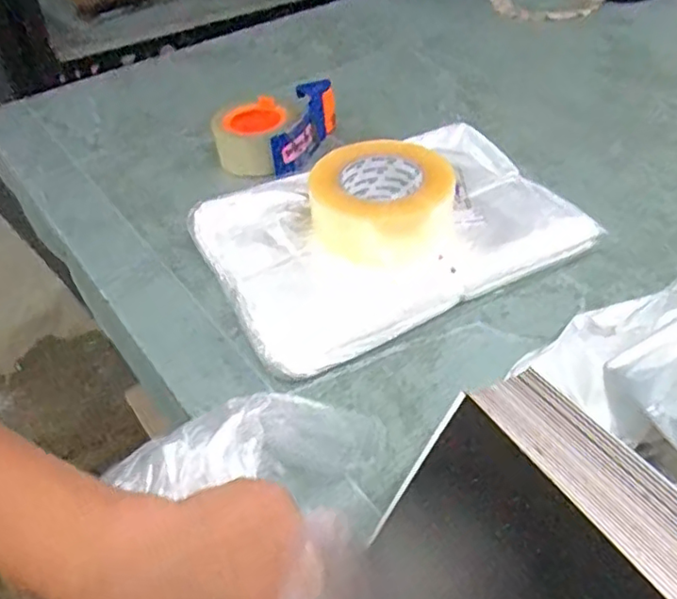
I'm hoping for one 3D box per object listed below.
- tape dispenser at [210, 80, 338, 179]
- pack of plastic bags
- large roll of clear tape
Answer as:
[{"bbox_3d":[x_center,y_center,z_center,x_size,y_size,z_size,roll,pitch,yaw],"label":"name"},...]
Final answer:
[{"bbox_3d":[-0.082,-0.209,0.753,0.123,0.059,0.141,12,44,15],"label":"tape dispenser"},{"bbox_3d":[0.048,-0.064,0.603,0.336,0.047,0.223,-20,46,-19],"label":"pack of plastic bags"},{"bbox_3d":[0.038,-0.093,0.581,0.120,0.064,0.127,-2,45,2],"label":"large roll of clear tape"}]

